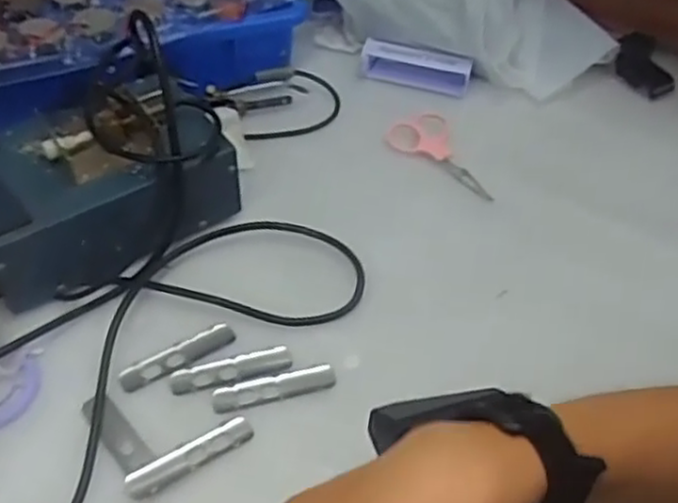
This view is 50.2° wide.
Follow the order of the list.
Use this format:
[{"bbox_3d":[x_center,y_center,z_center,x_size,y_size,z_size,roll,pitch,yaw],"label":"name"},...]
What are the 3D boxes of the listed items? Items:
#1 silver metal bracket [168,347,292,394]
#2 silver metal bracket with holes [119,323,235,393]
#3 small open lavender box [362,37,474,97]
[{"bbox_3d":[-0.069,0.076,0.465,0.078,0.004,0.018,-11,50,-13],"label":"silver metal bracket"},{"bbox_3d":[-0.106,0.069,0.475,0.078,0.004,0.020,-23,54,-22],"label":"silver metal bracket with holes"},{"bbox_3d":[0.071,-0.170,0.662,0.097,0.026,0.030,13,49,8],"label":"small open lavender box"}]

